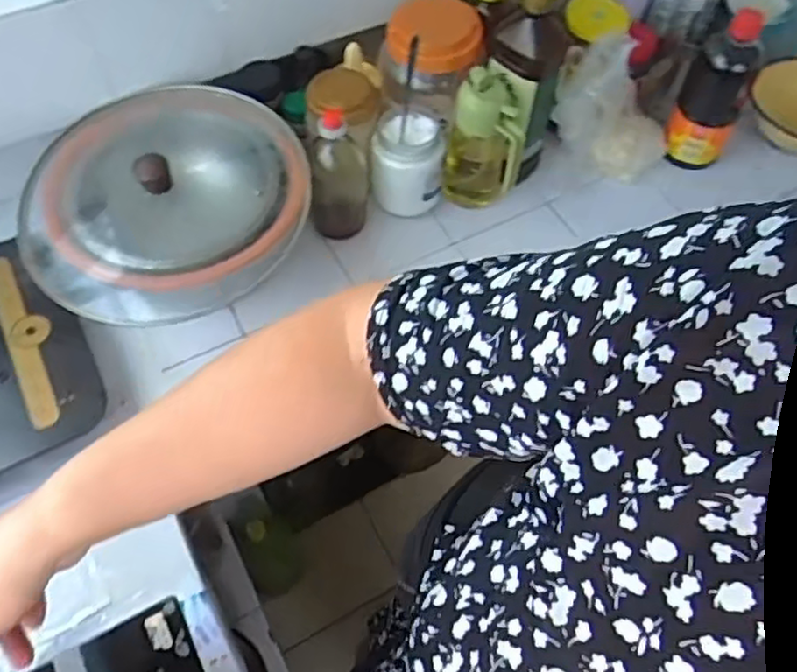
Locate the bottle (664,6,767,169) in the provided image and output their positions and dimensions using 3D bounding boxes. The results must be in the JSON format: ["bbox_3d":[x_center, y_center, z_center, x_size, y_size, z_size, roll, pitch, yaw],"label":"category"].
[{"bbox_3d":[0.410,-0.318,0.896,0.076,0.185,0.075,15,63,11],"label":"bottle"}]

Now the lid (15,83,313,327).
[{"bbox_3d":[-0.263,-0.161,0.763,0.317,0.071,0.283,-31,64,-13],"label":"lid"}]

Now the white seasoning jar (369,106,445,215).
[{"bbox_3d":[0.015,-0.228,0.878,0.088,0.100,0.096,4,62,5],"label":"white seasoning jar"}]

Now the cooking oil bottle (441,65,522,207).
[{"bbox_3d":[0.107,-0.246,0.870,0.098,0.172,0.069,8,62,7],"label":"cooking oil bottle"}]

